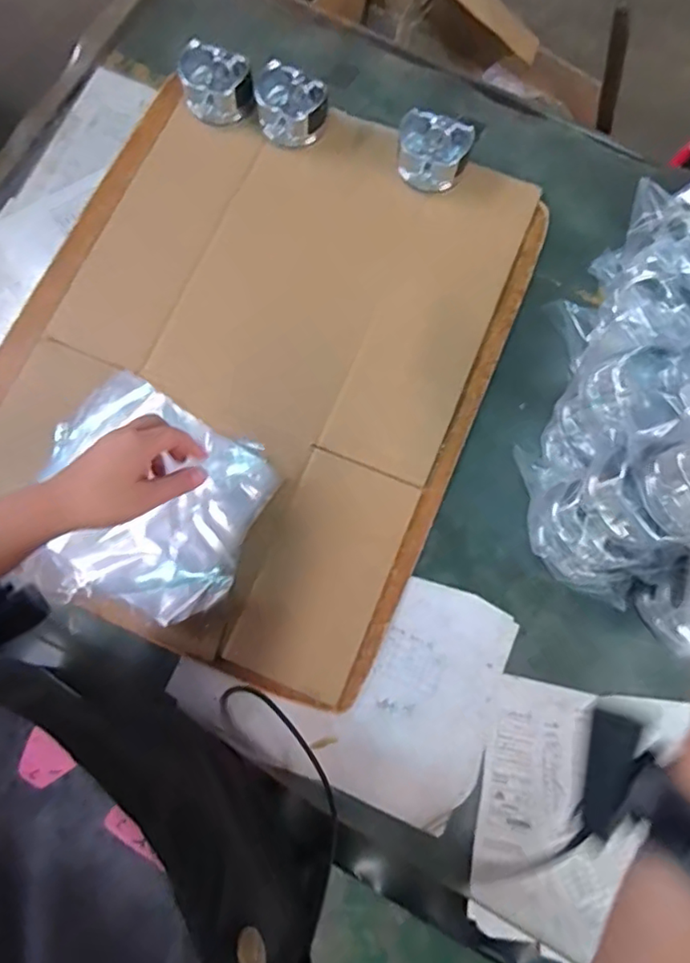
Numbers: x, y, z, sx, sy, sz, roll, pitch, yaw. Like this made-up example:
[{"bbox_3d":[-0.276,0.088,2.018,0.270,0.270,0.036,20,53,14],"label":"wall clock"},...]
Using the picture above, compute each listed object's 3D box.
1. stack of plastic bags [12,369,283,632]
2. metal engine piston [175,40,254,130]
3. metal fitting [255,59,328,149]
[{"bbox_3d":[-0.210,0.031,0.576,0.226,0.024,0.234,28,80,7],"label":"stack of plastic bags"},{"bbox_3d":[-0.152,-0.474,0.688,0.084,0.046,0.080,-9,78,-1],"label":"metal engine piston"},{"bbox_3d":[-0.062,-0.444,0.684,0.083,0.044,0.082,-3,78,1],"label":"metal fitting"}]

